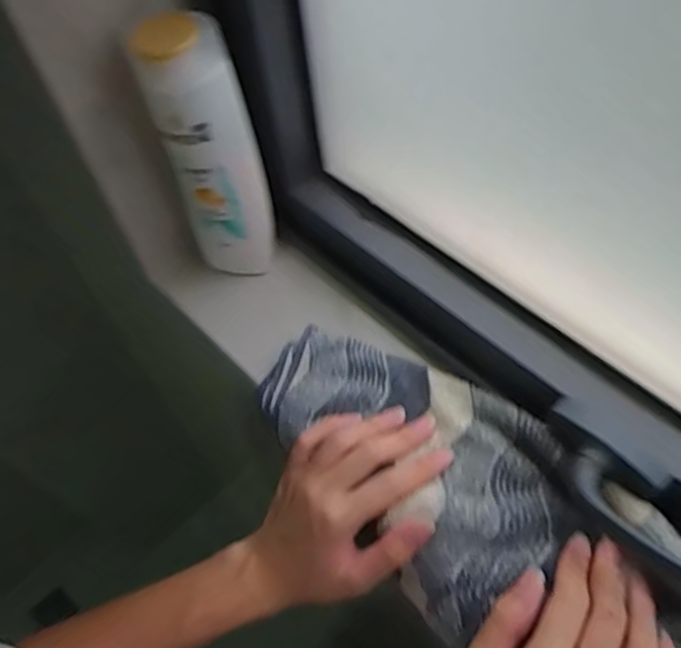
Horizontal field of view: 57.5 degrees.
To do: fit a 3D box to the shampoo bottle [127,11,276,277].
[{"bbox_3d":[-0.091,-0.115,0.454,0.061,0.202,0.037,-16,55,-6],"label":"shampoo bottle"}]

